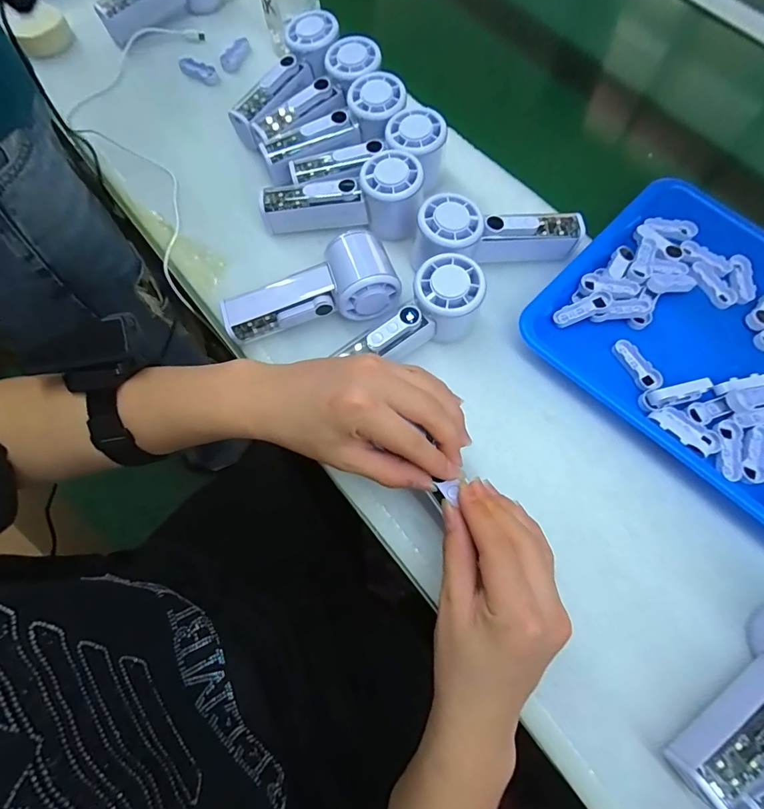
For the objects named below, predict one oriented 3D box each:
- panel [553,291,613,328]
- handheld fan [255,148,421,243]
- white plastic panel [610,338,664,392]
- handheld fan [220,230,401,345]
[{"bbox_3d":[0.183,-0.086,0.392,0.052,0.006,0.017,-24,83,6],"label":"panel"},{"bbox_3d":[-0.038,-0.191,0.411,0.150,0.050,0.057,-11,71,-3],"label":"handheld fan"},{"bbox_3d":[0.224,-0.035,0.379,0.019,0.008,0.050,-26,73,-8],"label":"white plastic panel"},{"bbox_3d":[-0.065,-0.102,0.383,0.154,0.058,0.059,-13,71,-4],"label":"handheld fan"}]

